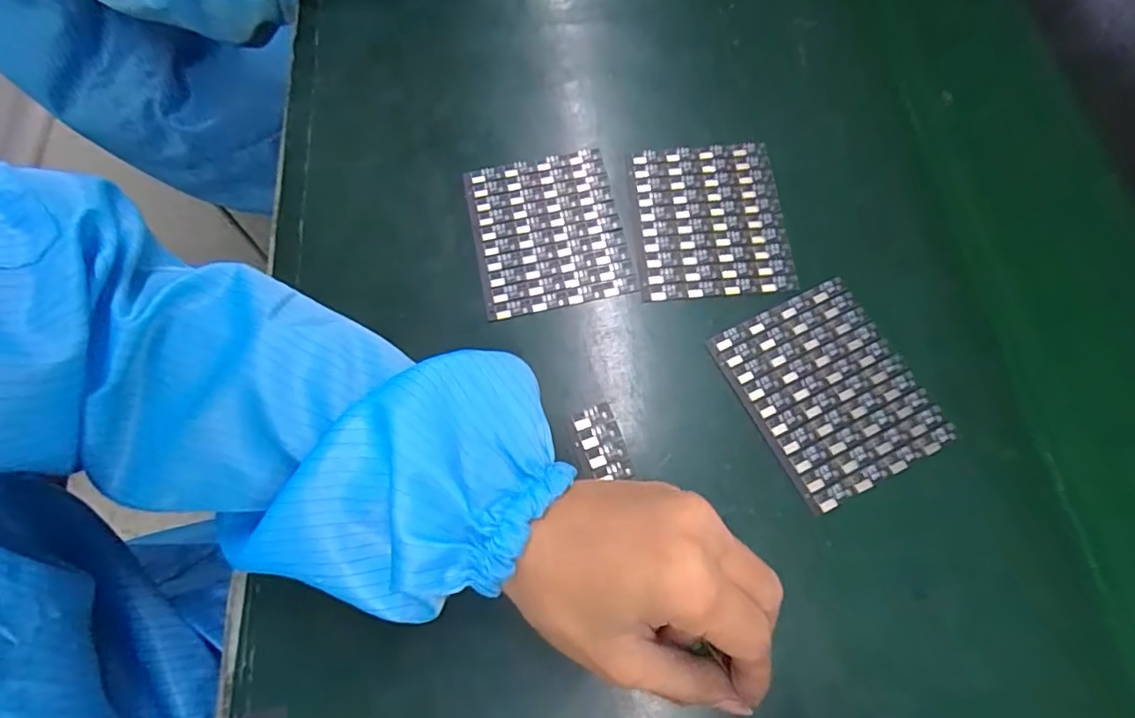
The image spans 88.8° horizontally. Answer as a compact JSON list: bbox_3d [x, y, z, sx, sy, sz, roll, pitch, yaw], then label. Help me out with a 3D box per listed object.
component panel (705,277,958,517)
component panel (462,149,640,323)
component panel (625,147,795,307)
[{"bbox_3d":[0.132,0.014,0.293,0.083,0.004,0.098,-25,71,-9],"label":"component panel"},{"bbox_3d":[-0.011,-0.074,0.332,0.083,0.005,0.096,-11,69,-4],"label":"component panel"},{"bbox_3d":[0.081,-0.080,0.331,0.084,0.004,0.098,-3,69,-1],"label":"component panel"}]

